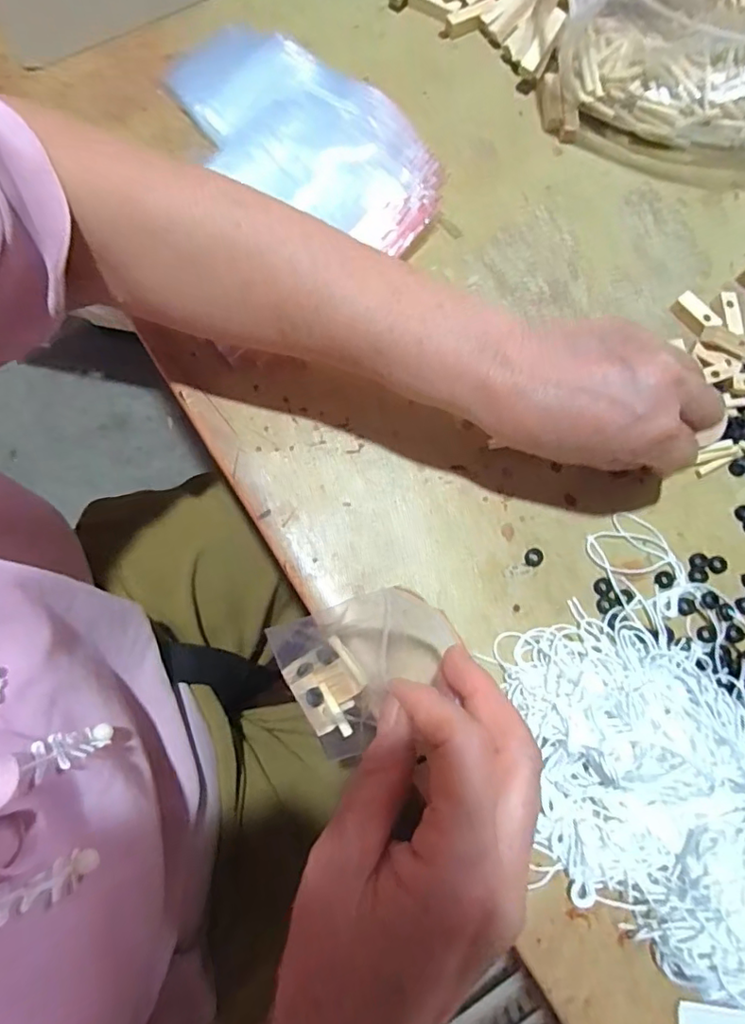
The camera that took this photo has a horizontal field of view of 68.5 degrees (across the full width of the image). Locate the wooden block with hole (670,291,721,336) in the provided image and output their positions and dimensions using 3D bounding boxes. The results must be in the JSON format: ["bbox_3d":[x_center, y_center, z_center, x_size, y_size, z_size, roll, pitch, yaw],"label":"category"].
[{"bbox_3d":[0.204,-0.125,0.346,0.015,0.010,0.028,-30,77,-9],"label":"wooden block with hole"}]

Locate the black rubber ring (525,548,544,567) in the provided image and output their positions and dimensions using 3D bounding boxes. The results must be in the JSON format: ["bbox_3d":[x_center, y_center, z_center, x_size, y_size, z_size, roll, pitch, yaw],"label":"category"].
[{"bbox_3d":[0.092,0.026,0.310,0.010,0.004,0.010,0,75,-1],"label":"black rubber ring"}]

